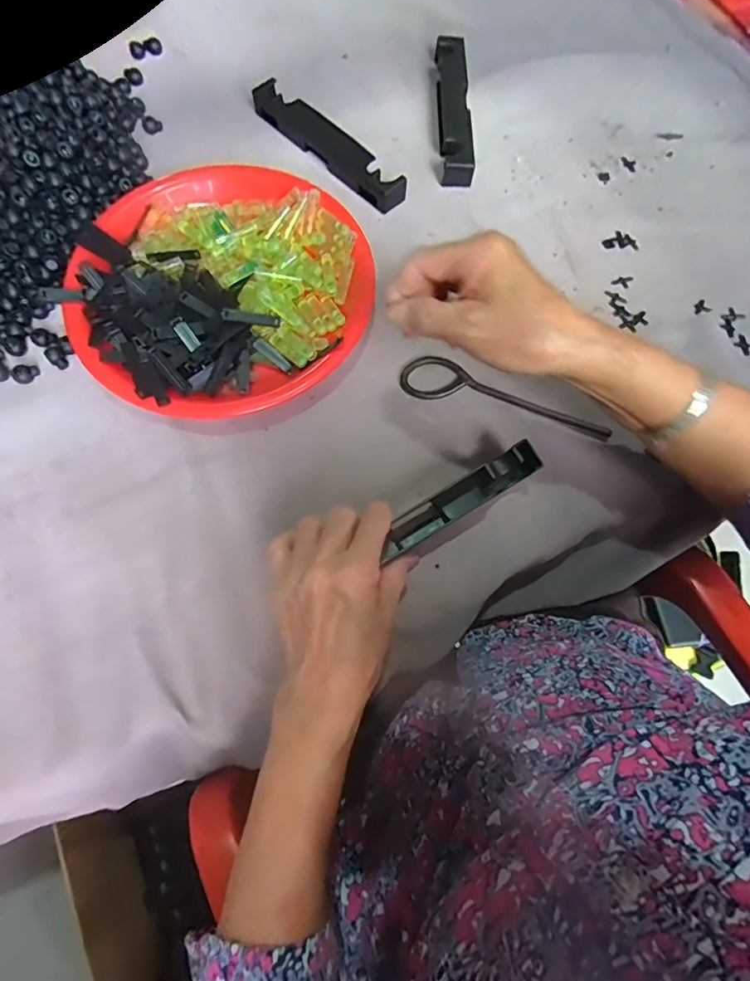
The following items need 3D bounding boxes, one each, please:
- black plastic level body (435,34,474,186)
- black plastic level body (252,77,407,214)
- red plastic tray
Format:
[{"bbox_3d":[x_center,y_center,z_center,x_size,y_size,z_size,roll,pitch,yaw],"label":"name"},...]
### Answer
[{"bbox_3d":[0.082,-0.399,0.494,0.030,0.028,0.193,1,72,-1],"label":"black plastic level body"},{"bbox_3d":[-0.046,-0.347,0.482,0.194,0.025,0.036,43,76,12],"label":"black plastic level body"},{"bbox_3d":[-0.134,-0.181,0.416,0.247,0.036,0.246,-30,75,-11],"label":"red plastic tray"}]

